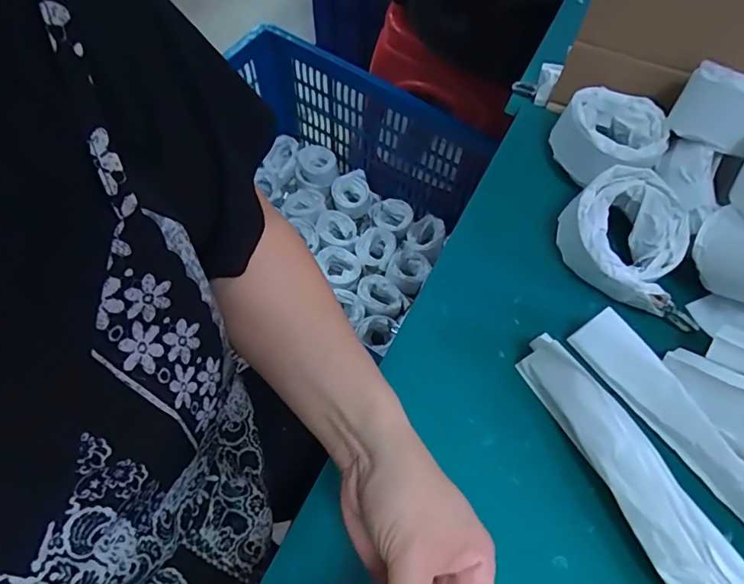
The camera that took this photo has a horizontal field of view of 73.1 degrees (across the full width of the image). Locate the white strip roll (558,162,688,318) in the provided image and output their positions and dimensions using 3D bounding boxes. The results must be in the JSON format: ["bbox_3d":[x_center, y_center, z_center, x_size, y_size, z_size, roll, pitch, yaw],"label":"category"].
[{"bbox_3d":[0.205,-0.044,0.416,0.095,0.065,0.087,1,64,-1],"label":"white strip roll"}]

